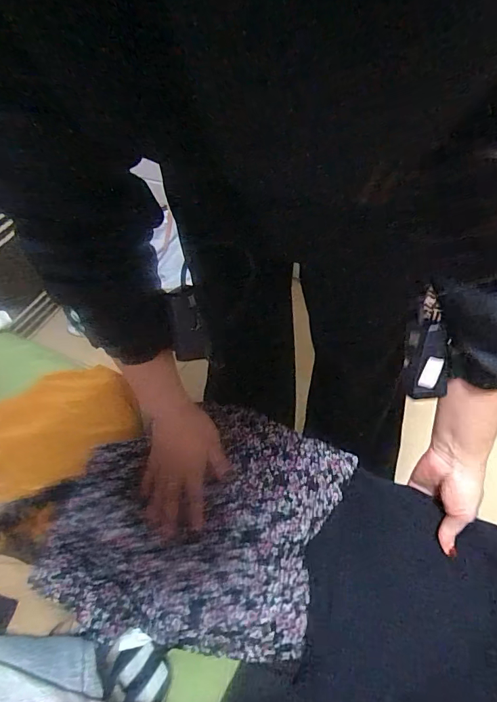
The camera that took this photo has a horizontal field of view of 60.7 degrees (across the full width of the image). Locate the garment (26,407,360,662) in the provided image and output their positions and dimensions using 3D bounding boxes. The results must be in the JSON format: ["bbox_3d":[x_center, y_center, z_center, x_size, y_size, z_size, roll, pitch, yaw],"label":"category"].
[{"bbox_3d":[-0.048,0.179,0.472,0.312,0.092,0.255,10,52,14],"label":"garment"}]

